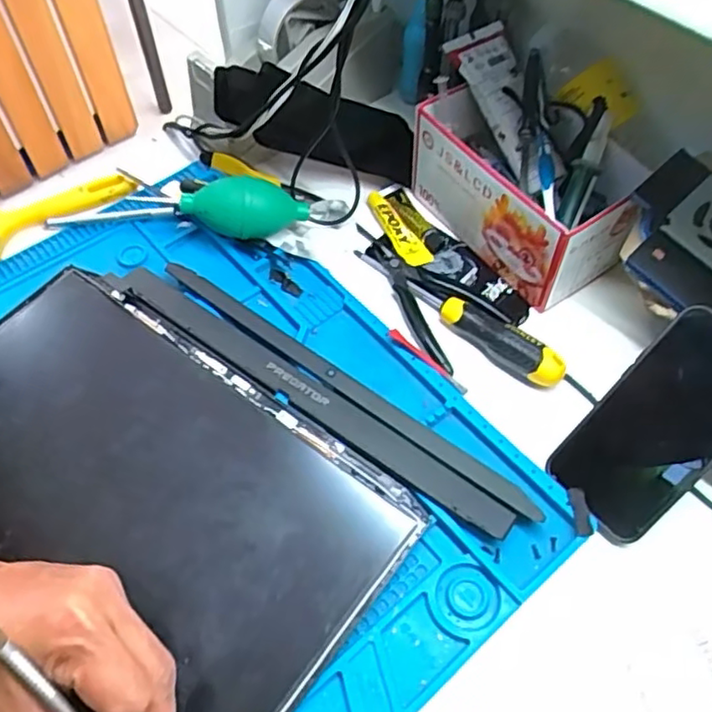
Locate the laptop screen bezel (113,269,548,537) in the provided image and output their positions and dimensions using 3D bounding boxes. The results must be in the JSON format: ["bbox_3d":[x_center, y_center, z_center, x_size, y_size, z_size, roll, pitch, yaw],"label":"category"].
[{"bbox_3d":[-0.035,0.020,0.484,0.349,0.008,0.048,32,62,20],"label":"laptop screen bezel"}]

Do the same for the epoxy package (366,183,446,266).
[{"bbox_3d":[0.044,-0.118,0.576,0.041,0.013,0.090,-21,58,-12],"label":"epoxy package"}]

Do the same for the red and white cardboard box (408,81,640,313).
[{"bbox_3d":[0.126,-0.134,0.538,0.074,0.092,0.178,-32,61,-19],"label":"red and white cardboard box"}]

